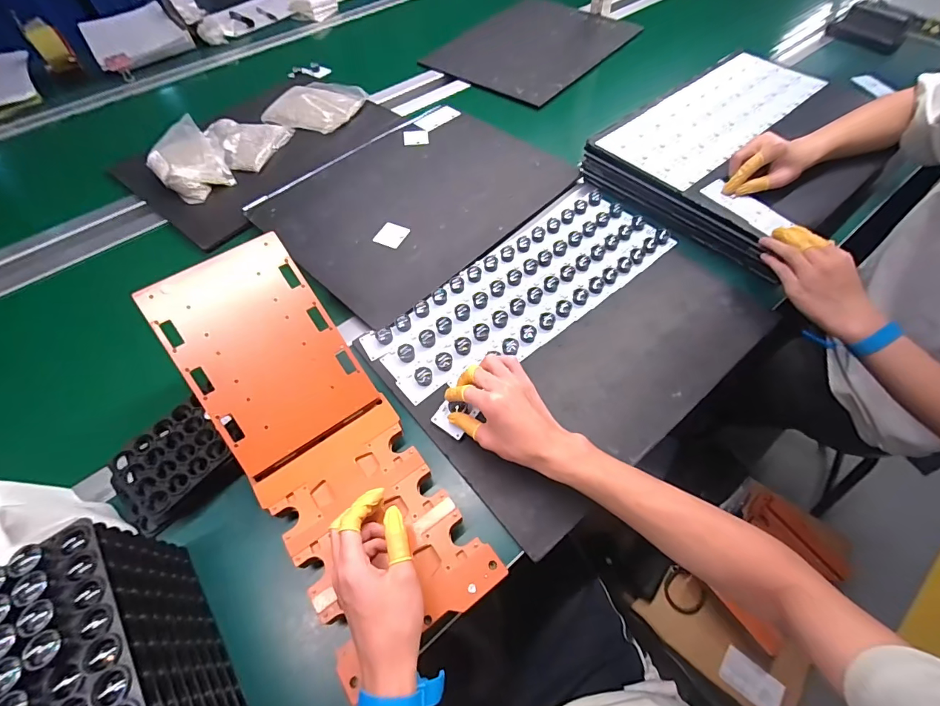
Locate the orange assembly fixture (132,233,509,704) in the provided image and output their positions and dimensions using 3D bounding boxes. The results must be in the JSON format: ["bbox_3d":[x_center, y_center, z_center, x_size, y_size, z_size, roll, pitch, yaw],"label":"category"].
[{"bbox_3d":[-0.167,0.085,0.454,0.174,0.066,0.449,-37,81,-19],"label":"orange assembly fixture"}]

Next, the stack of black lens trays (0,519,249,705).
[{"bbox_3d":[-0.282,0.255,0.335,0.095,0.149,0.204,-33,63,-18],"label":"stack of black lens trays"}]

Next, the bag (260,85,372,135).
[{"bbox_3d":[-0.323,-0.523,0.890,0.174,0.026,0.170,17,60,11],"label":"bag"}]

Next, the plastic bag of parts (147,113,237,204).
[{"bbox_3d":[-0.526,-0.358,0.787,0.119,0.046,0.178,-31,63,-17],"label":"plastic bag of parts"}]

